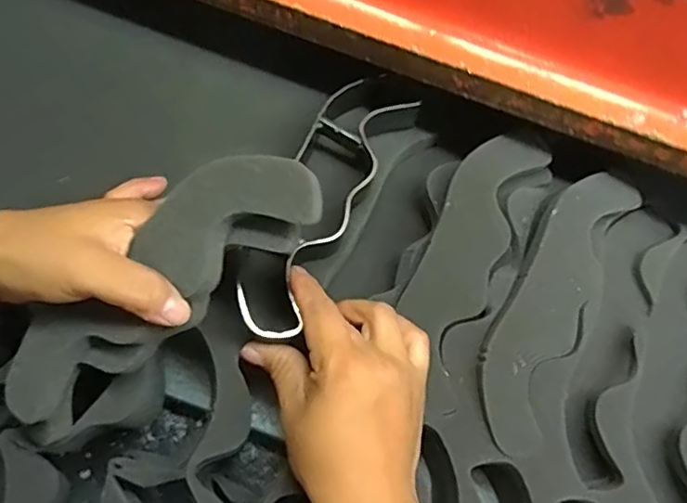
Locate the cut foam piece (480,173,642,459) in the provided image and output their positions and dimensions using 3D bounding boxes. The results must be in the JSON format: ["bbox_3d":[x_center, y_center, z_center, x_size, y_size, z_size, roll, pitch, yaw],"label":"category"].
[{"bbox_3d":[0.135,0.029,0.371,0.053,0.022,0.194,26,69,9],"label":"cut foam piece"}]

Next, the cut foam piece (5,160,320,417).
[{"bbox_3d":[-0.099,0.017,0.310,0.202,0.031,0.055,-39,72,11],"label":"cut foam piece"}]

